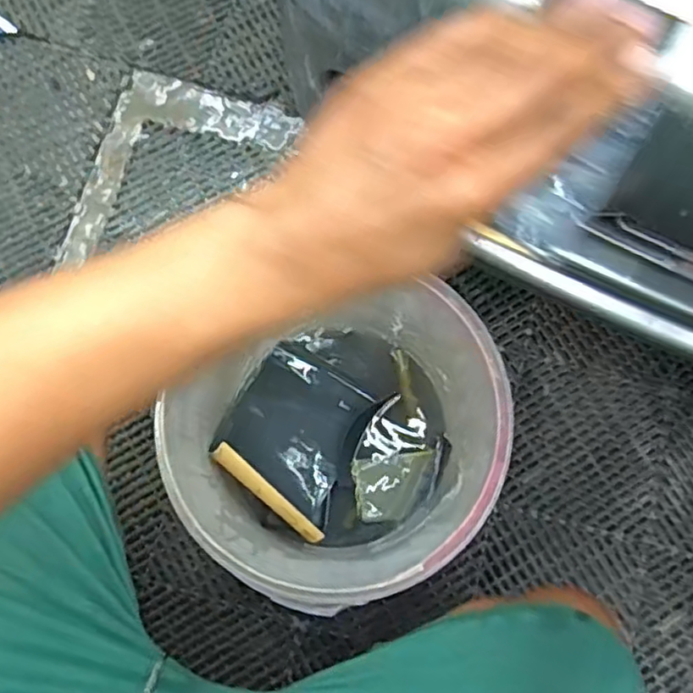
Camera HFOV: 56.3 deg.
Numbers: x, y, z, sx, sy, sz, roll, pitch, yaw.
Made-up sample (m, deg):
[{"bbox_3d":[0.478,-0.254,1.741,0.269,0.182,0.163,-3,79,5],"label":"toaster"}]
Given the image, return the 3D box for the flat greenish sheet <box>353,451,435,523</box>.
[{"bbox_3d":[0.055,0.163,0.747,0.087,0.009,0.071,-8,81,3],"label":"flat greenish sheet"}]

